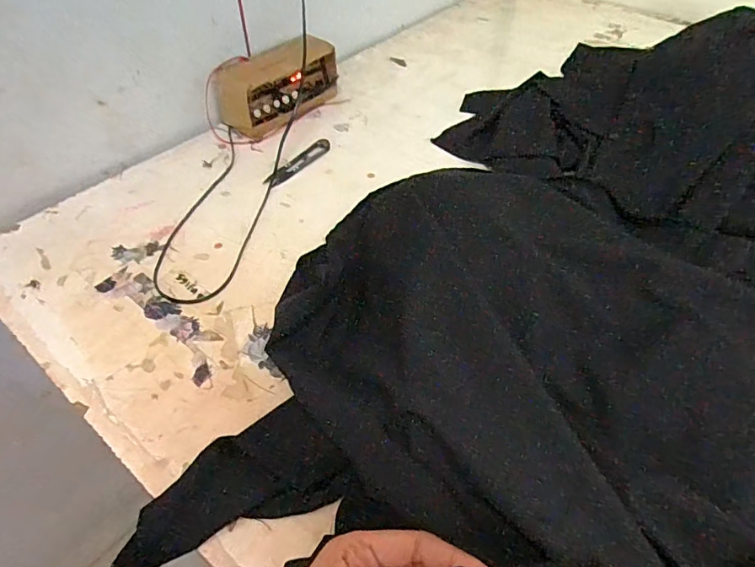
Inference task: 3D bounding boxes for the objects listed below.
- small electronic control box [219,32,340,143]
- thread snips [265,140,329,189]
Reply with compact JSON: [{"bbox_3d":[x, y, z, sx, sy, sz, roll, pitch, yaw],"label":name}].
[{"bbox_3d":[-0.150,-0.301,0.722,0.090,0.089,0.172,28,55,23],"label":"small electronic control box"},{"bbox_3d":[-0.107,-0.164,0.653,0.020,0.010,0.115,30,56,24],"label":"thread snips"}]

